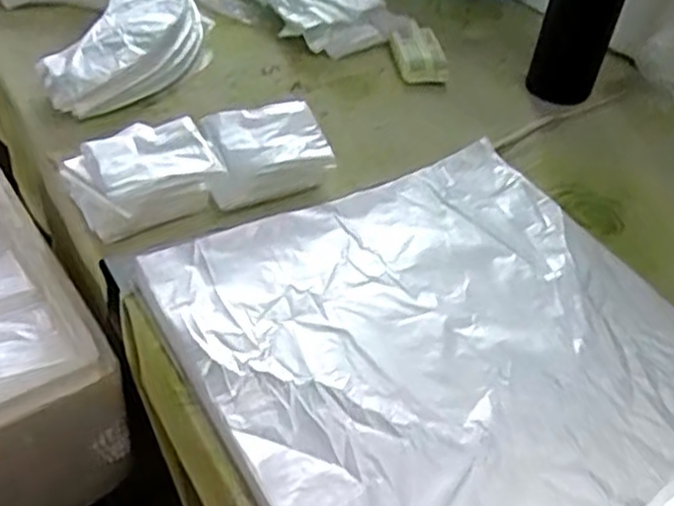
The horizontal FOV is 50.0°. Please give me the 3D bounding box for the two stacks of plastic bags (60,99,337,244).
[{"bbox_3d":[-0.101,-0.069,0.540,0.186,0.040,0.089,-19,48,-26],"label":"two stacks of plastic bags"}]

